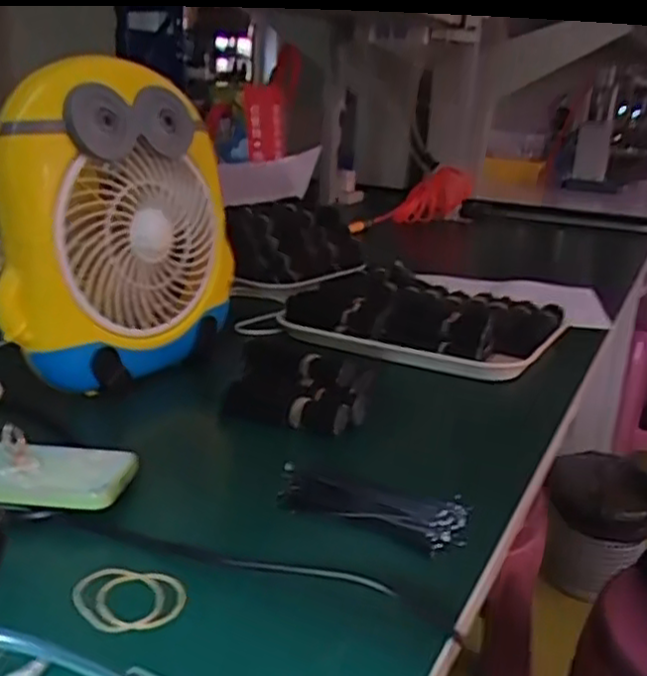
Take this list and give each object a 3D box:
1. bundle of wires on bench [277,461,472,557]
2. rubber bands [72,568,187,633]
[{"bbox_3d":[0.031,0.112,0.481,0.128,0.012,0.051,10,21,19],"label":"bundle of wires on bench"},{"bbox_3d":[-0.108,0.142,0.394,0.062,0.007,0.048,1,20,-4],"label":"rubber bands"}]

